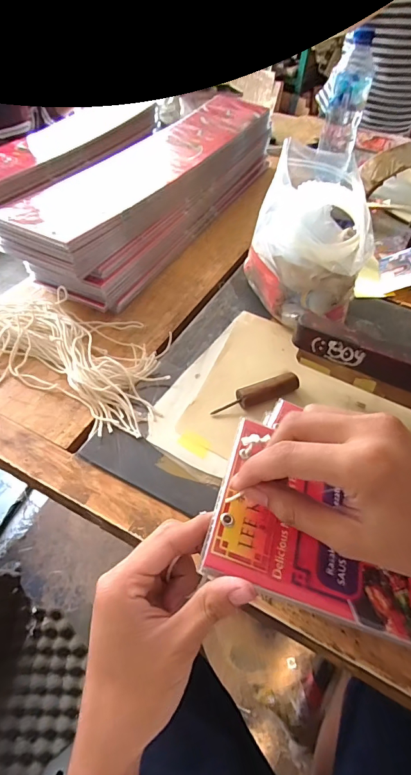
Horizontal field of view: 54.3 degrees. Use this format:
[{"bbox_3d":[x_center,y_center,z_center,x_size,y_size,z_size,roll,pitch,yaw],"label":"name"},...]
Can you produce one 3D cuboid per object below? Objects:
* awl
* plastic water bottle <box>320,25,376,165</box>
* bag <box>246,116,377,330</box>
[{"bbox_3d":[0.052,0.007,0.402,0.090,0.019,0.019,-18,53,-18],"label":"awl"},{"bbox_3d":[0.250,-0.505,0.704,0.063,0.196,0.059,13,19,7],"label":"plastic water bottle"},{"bbox_3d":[0.122,-0.171,0.463,0.131,0.139,0.143,16,50,9],"label":"bag"}]

